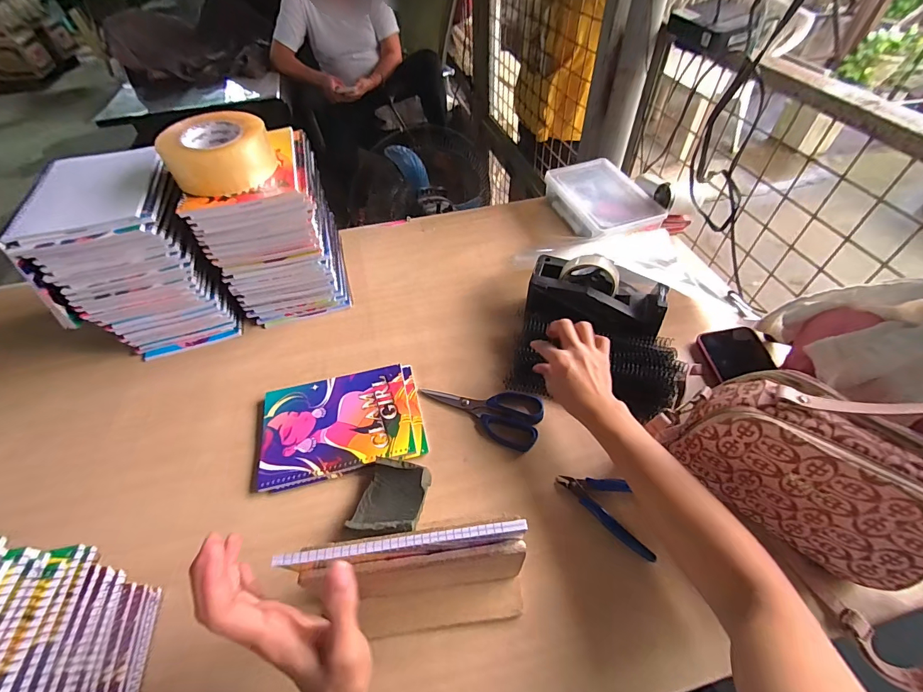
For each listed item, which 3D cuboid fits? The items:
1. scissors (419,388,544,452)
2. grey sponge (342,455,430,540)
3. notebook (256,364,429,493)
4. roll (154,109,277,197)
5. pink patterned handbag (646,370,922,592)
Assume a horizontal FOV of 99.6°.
[{"bbox_3d":[0.025,0.086,0.543,0.169,0.007,0.078,14,52,16],"label":"scissors"},{"bbox_3d":[-0.081,0.179,0.448,0.072,0.039,0.092,5,50,9],"label":"grey sponge"},{"bbox_3d":[-0.164,0.103,0.536,0.211,0.012,0.149,-12,49,-6],"label":"notebook"},{"bbox_3d":[-0.321,-0.254,0.523,0.128,0.066,0.123,-1,51,2],"label":"roll"},{"bbox_3d":[0.337,0.109,0.394,0.230,0.169,0.086,30,57,26],"label":"pink patterned handbag"}]

